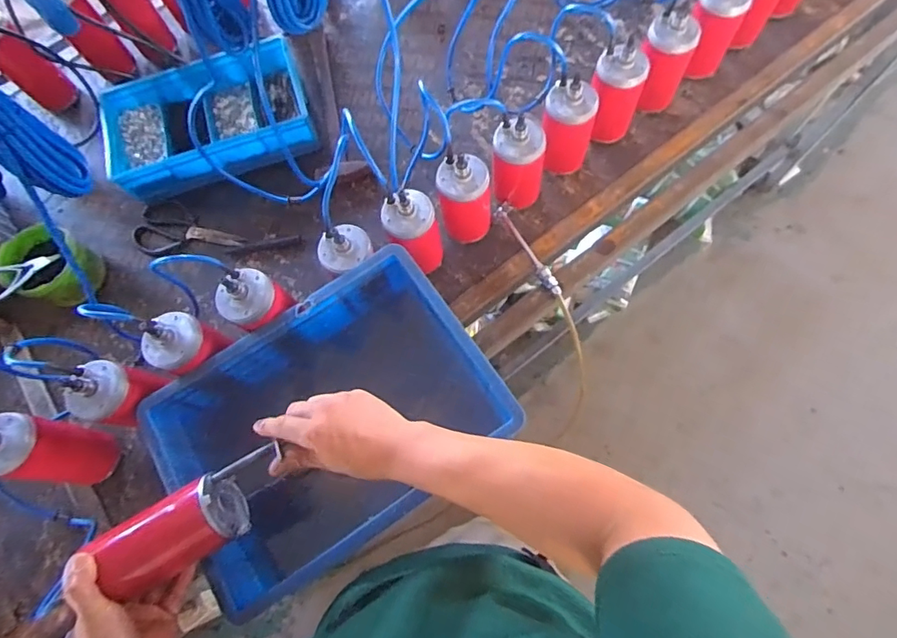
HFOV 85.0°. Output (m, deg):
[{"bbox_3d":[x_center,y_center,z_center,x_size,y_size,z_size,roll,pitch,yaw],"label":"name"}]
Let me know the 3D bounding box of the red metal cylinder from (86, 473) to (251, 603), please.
[{"bbox_3d":[-0.283,0.221,0.504,0.129,0.060,0.068,-30,74,-7],"label":"red metal cylinder"}]

